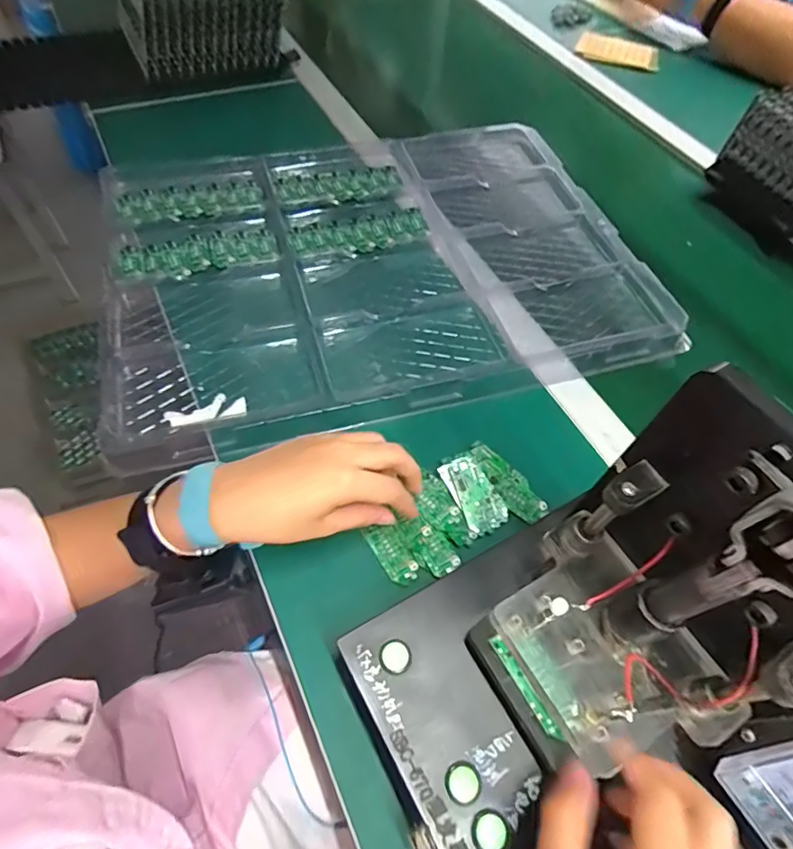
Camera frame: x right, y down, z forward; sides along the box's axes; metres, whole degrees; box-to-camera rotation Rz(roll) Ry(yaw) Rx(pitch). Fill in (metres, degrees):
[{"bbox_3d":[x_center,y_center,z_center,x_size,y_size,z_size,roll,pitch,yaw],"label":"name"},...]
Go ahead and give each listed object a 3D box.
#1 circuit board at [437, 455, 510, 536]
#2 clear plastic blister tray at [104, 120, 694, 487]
[{"bbox_3d":[0.062,0.055,0.401,0.035,0.008,0.061,-23,78,-18],"label":"circuit board"},{"bbox_3d":[-0.023,-0.184,0.545,0.543,0.030,0.403,-13,59,-13],"label":"clear plastic blister tray"}]

